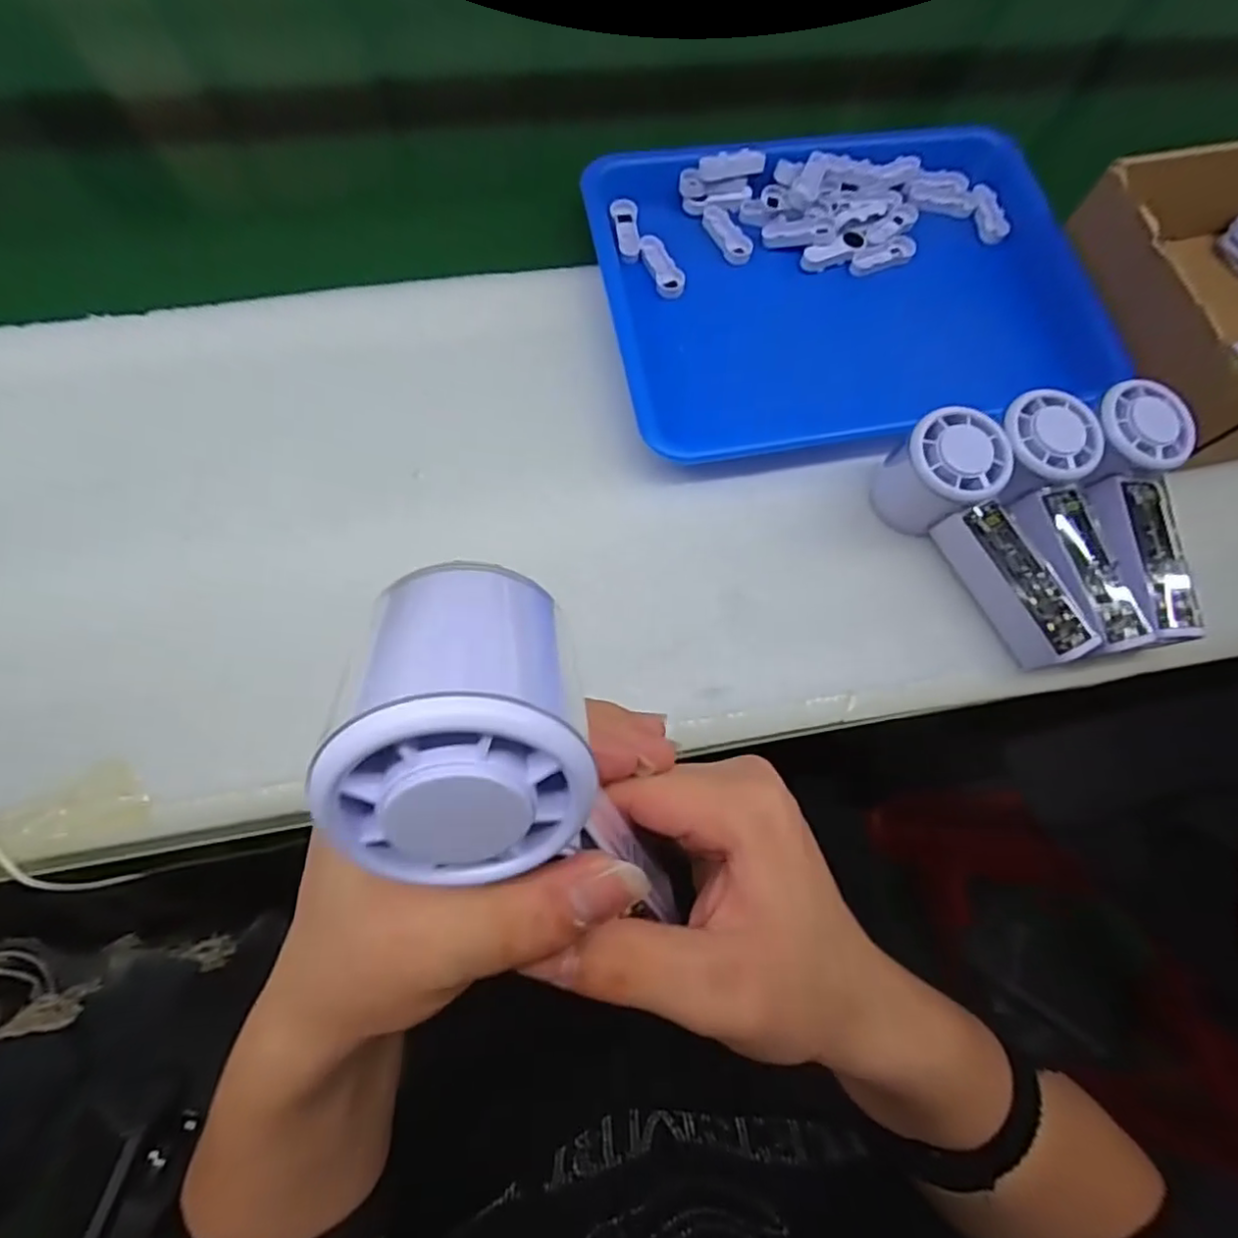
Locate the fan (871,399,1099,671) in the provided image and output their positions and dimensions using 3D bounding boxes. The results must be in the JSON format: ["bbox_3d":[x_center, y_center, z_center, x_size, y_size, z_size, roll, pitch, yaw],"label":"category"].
[{"bbox_3d":[0.219,-0.047,0.361,0.052,0.059,0.149,-32,76,-12],"label":"fan"}]

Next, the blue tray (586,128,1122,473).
[{"bbox_3d":[0.162,-0.239,0.433,0.349,0.031,0.253,-14,73,-7],"label":"blue tray"}]

